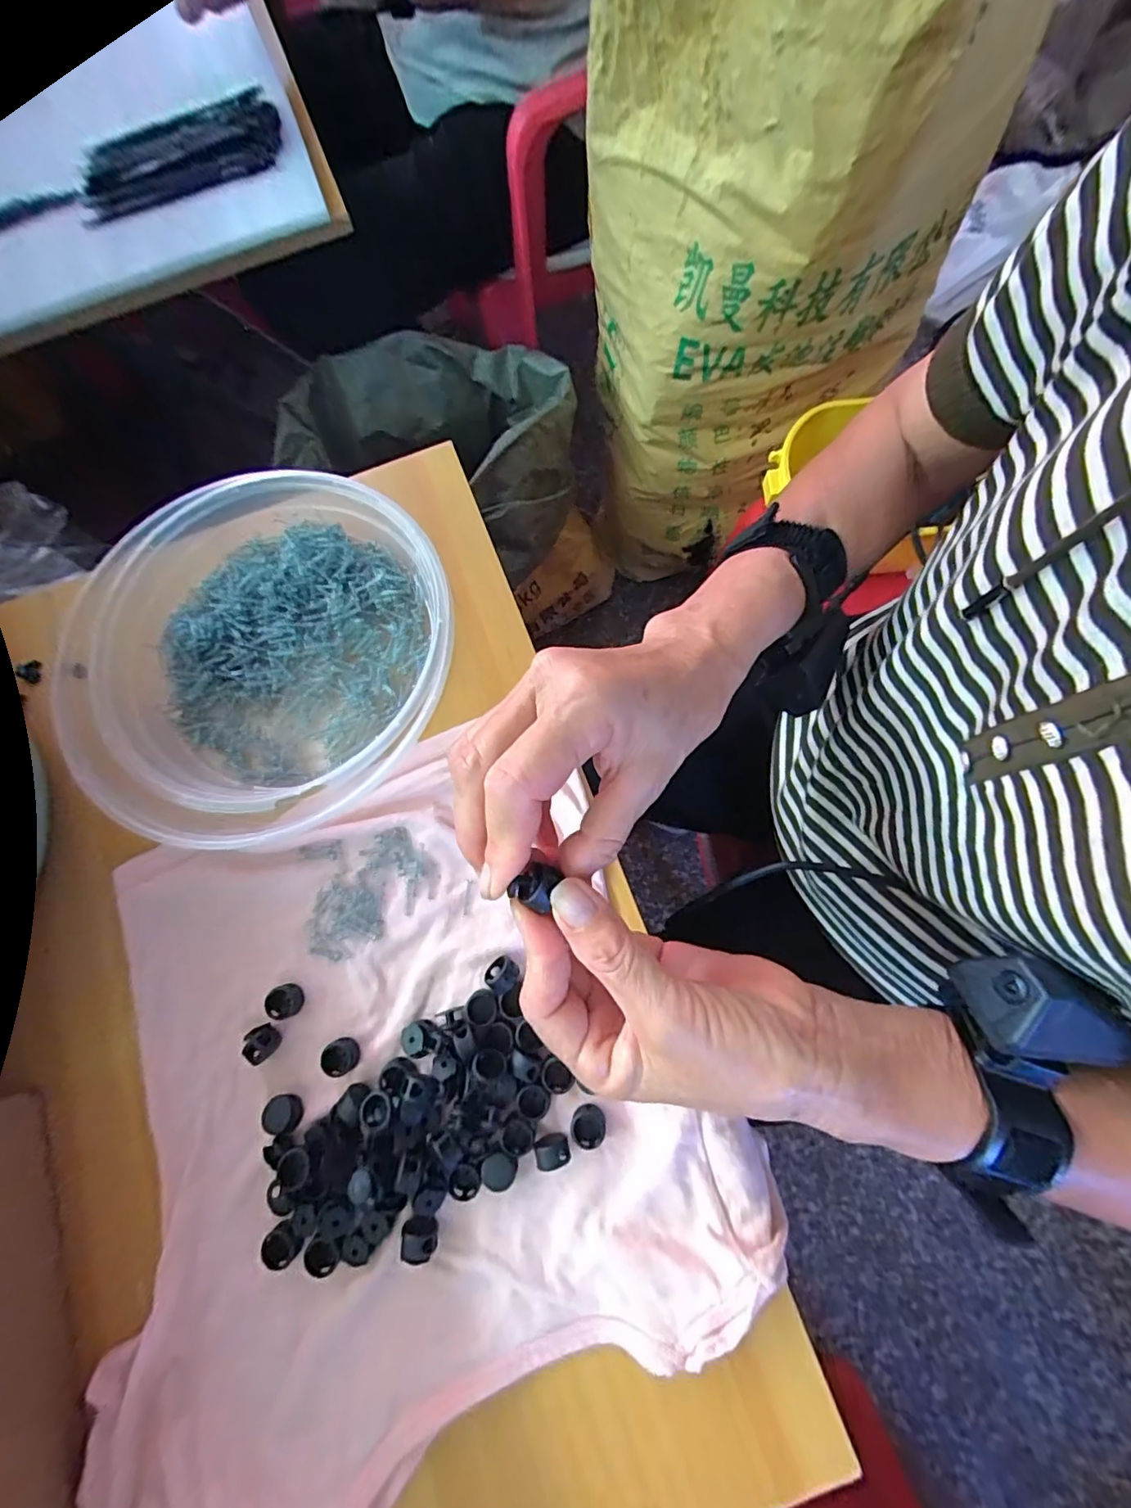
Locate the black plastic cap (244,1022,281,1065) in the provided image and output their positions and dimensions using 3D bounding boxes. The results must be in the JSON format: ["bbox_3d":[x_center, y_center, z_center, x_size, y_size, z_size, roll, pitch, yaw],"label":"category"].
[{"bbox_3d":[-0.159,0.151,0.281,0.016,0.009,0.016,-1,78,5],"label":"black plastic cap"}]

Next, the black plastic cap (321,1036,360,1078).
[{"bbox_3d":[-0.117,0.158,0.281,0.018,0.007,0.017,-1,78,5],"label":"black plastic cap"}]

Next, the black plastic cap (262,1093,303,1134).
[{"bbox_3d":[-0.144,0.183,0.274,0.018,0.009,0.016,2,79,6],"label":"black plastic cap"}]

